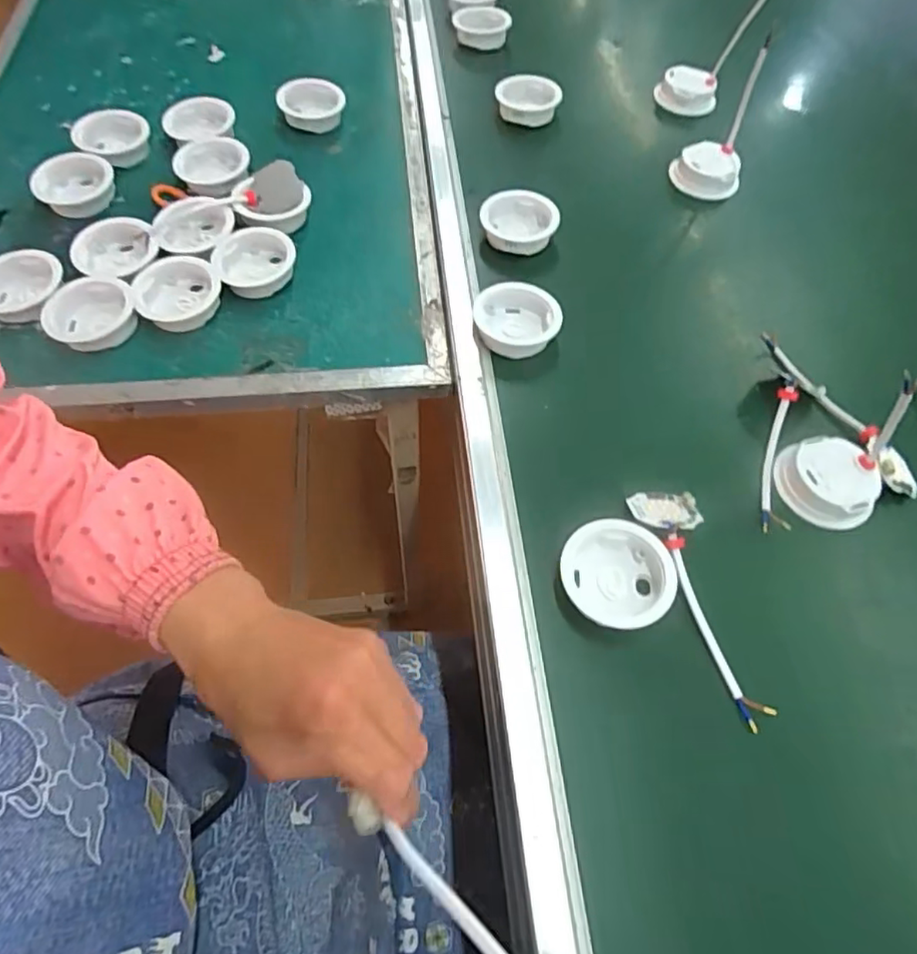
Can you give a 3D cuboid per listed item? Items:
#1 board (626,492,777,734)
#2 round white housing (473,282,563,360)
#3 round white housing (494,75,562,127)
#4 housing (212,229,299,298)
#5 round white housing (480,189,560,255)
[{"bbox_3d":[0.155,0.076,0.388,0.045,0.025,0.159,-8,60,-6],"label":"board"},{"bbox_3d":[0.049,-0.130,0.506,0.070,0.031,0.064,1,60,-2],"label":"round white housing"},{"bbox_3d":[0.075,-0.422,0.668,0.065,0.028,0.061,1,60,-2],"label":"round white housing"},{"bbox_3d":[-0.180,-0.189,0.532,0.069,0.026,0.067,1,60,-2],"label":"housing"},{"bbox_3d":[0.056,-0.238,0.568,0.071,0.031,0.066,1,60,-2],"label":"round white housing"}]

